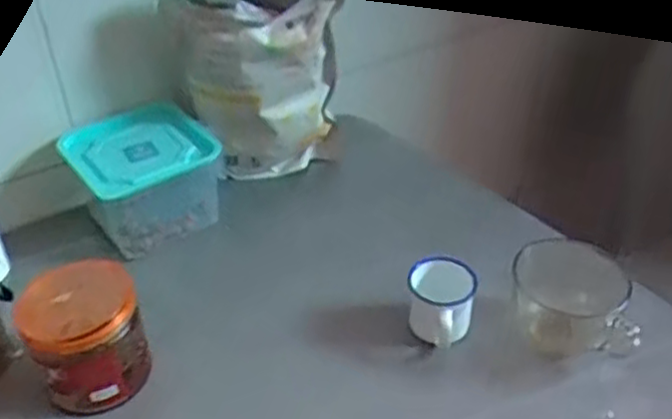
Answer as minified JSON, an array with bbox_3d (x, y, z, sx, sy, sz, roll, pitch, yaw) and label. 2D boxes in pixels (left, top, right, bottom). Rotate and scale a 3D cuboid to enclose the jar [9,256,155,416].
[{"bbox_3d":[-0.220,0.111,0.632,0.094,0.093,0.090,-1,37,0],"label":"jar"}]

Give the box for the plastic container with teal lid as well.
[{"bbox_3d":[-0.211,-0.038,0.806,0.147,0.104,0.124,-27,44,-30],"label":"plastic container with teal lid"}]

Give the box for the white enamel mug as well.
[{"bbox_3d":[0.098,0.086,0.673,0.061,0.071,0.063,7,38,10],"label":"white enamel mug"}]

